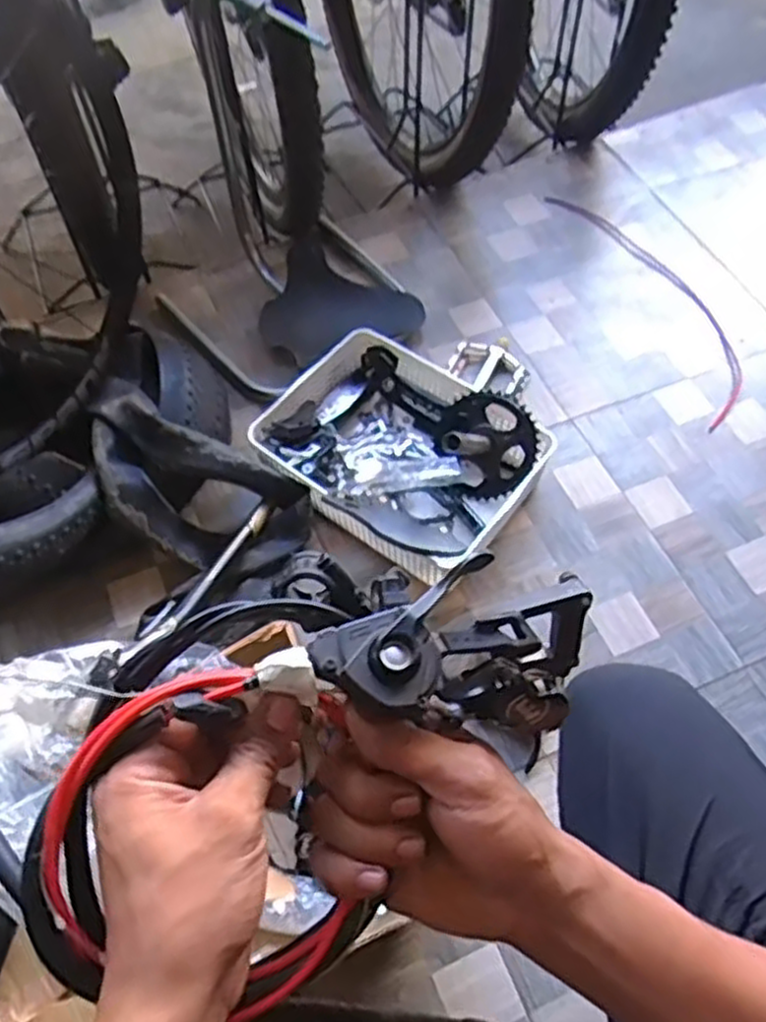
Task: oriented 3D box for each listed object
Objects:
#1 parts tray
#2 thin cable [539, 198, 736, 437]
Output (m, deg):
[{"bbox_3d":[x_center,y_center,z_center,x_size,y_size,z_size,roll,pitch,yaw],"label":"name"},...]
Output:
[{"bbox_3d":[0.020,-0.077,1.004,0.330,0.085,0.271,31,63,17],"label":"parts tray"},{"bbox_3d":[0.436,-0.357,1.236,0.121,0.012,0.541,-16,59,-10],"label":"thin cable"}]

